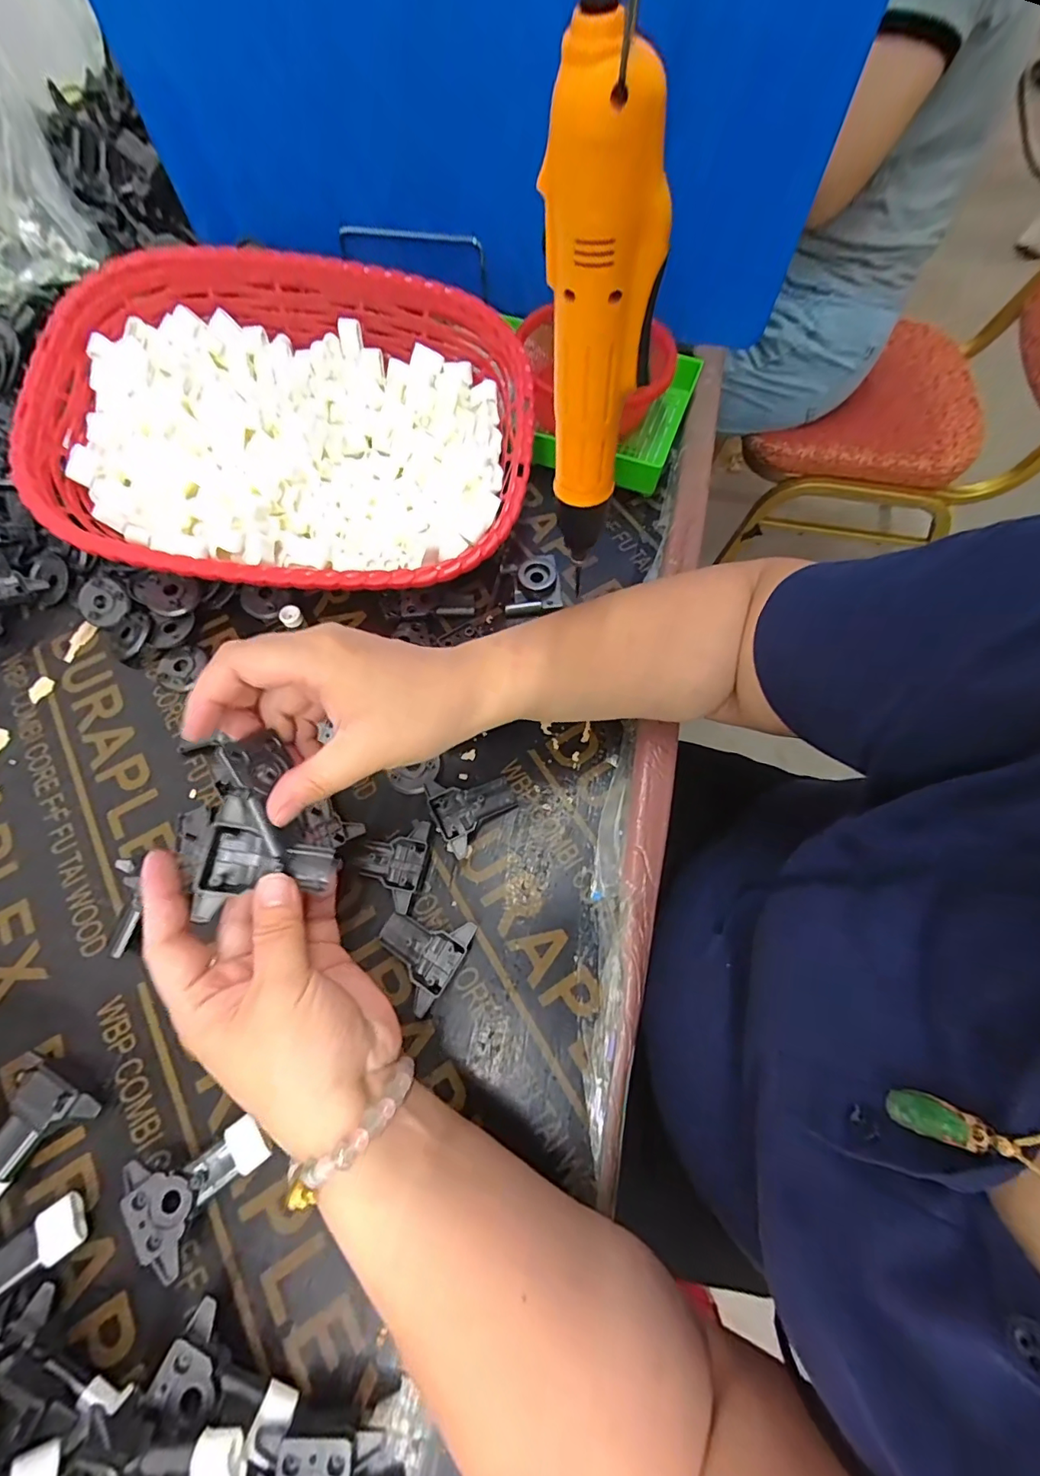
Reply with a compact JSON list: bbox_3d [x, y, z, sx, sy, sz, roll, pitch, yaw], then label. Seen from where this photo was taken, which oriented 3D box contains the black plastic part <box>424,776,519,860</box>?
[{"bbox_3d":[-0.031,0.047,0.368,0.058,0.019,0.051,-24,71,-10],"label":"black plastic part"}]

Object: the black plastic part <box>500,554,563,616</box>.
[{"bbox_3d":[0.009,-0.131,0.440,0.046,0.021,0.052,-5,68,-3],"label":"black plastic part"}]

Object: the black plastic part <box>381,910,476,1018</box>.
[{"bbox_3d":[-0.064,0.133,0.333,0.054,0.019,0.056,31,71,11],"label":"black plastic part"}]

